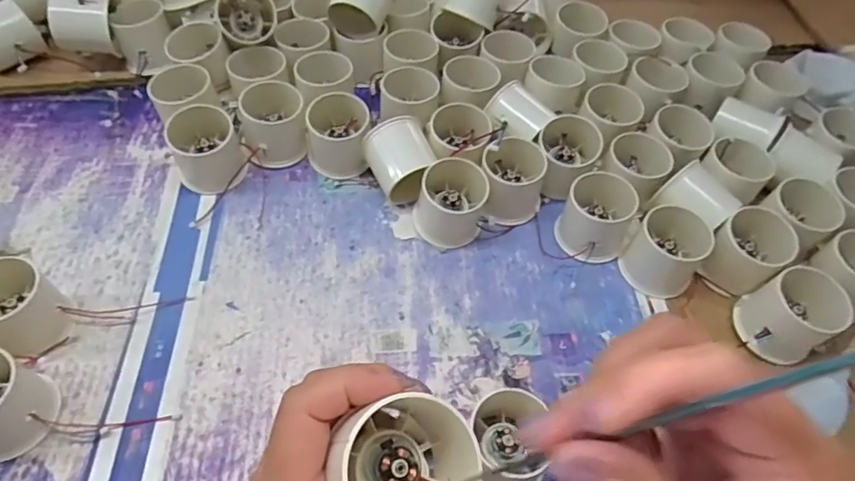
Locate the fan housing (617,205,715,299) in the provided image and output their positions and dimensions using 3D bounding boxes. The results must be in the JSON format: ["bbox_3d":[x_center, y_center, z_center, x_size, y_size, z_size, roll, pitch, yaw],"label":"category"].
[{"bbox_3d":[0.185,0.007,0.431,0.052,0.048,0.055,33,59,20],"label":"fan housing"}]

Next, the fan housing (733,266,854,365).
[{"bbox_3d":[0.258,0.053,0.398,0.052,0.049,0.053,-21,58,-18],"label":"fan housing"}]

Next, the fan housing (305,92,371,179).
[{"bbox_3d":[-0.077,-0.090,0.482,0.052,0.052,0.060,-1,54,-4],"label":"fan housing"}]

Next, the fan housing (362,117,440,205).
[{"bbox_3d":[-0.019,-0.060,0.463,0.051,0.052,0.064,-22,58,-18],"label":"fan housing"}]

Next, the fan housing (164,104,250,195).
[{"bbox_3d":[-0.182,-0.077,0.460,0.055,0.046,0.069,-22,58,-18],"label":"fan housing"}]

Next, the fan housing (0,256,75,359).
[{"bbox_3d":[-0.278,0.045,0.374,0.051,0.050,0.050,34,59,20],"label":"fan housing"}]

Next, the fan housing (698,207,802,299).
[{"bbox_3d":[0.248,0.009,0.431,0.052,0.048,0.058,38,60,22],"label":"fan housing"}]

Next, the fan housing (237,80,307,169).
[{"bbox_3d":[-0.130,-0.098,0.476,0.050,0.057,0.054,-12,55,-12],"label":"fan housing"}]

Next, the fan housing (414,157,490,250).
[{"bbox_3d":[0.019,-0.032,0.451,0.052,0.047,0.060,15,54,8],"label":"fan housing"}]

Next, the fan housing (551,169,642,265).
[{"bbox_3d":[0.136,-0.020,0.445,0.059,0.050,0.064,2,54,-2],"label":"fan housing"}]

